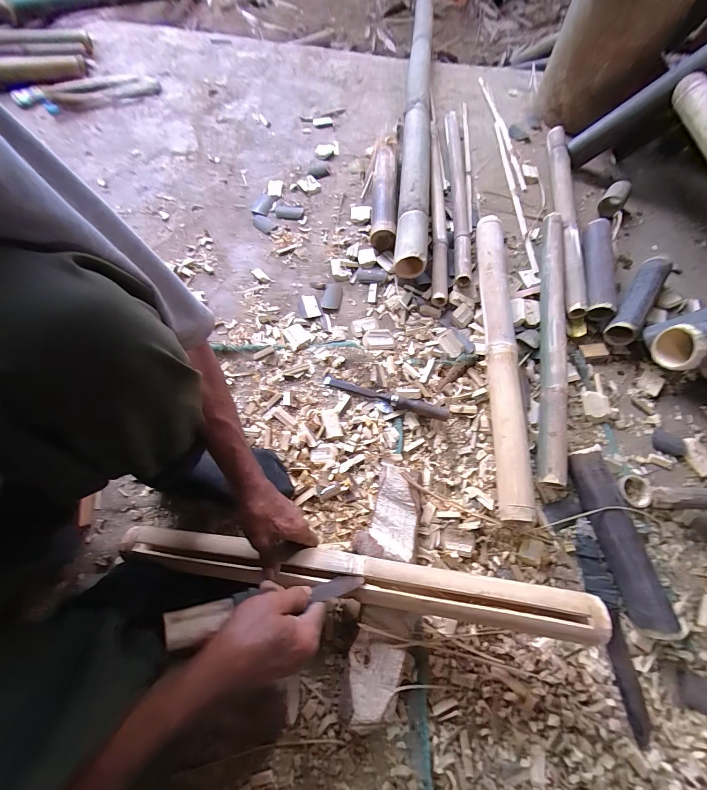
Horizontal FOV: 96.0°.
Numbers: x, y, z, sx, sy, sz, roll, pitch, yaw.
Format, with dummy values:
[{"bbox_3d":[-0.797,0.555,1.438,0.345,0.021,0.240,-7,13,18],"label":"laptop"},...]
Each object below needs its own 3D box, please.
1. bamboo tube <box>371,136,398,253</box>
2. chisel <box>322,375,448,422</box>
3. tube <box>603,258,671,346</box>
[{"bbox_3d":[0.078,-0.513,0.804,0.063,0.074,0.340,4,68,0],"label":"bamboo tube"},{"bbox_3d":[0.060,0.000,0.612,0.245,0.028,0.026,20,69,7],"label":"chisel"},{"bbox_3d":[0.626,-0.213,0.702,0.057,0.062,0.251,34,71,12],"label":"tube"}]

